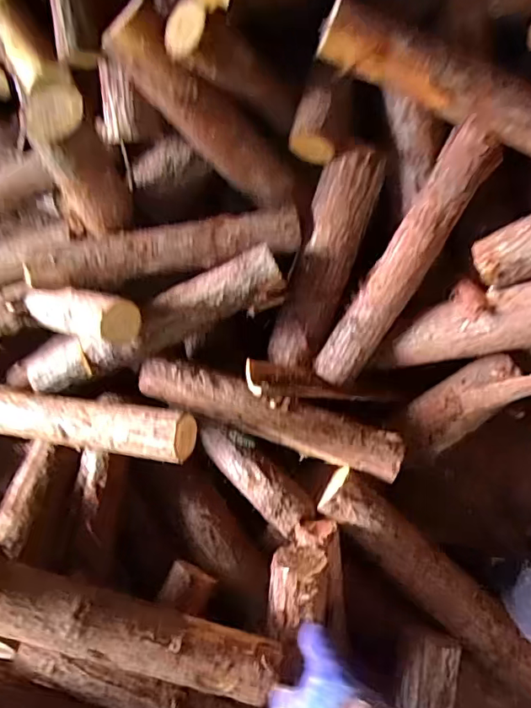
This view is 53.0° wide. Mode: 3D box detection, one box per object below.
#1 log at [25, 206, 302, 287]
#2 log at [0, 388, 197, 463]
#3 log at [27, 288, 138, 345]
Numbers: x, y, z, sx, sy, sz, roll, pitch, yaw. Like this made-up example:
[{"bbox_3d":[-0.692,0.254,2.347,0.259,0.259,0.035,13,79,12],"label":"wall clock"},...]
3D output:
[{"bbox_3d":[-0.184,-0.192,0.976,0.487,0.077,0.079,-7,72,-1],"label":"log"},{"bbox_3d":[-0.359,0.114,0.931,0.517,0.059,0.080,3,71,25],"label":"log"},{"bbox_3d":[-0.342,-0.071,0.967,0.273,0.077,0.081,9,70,34],"label":"log"}]

